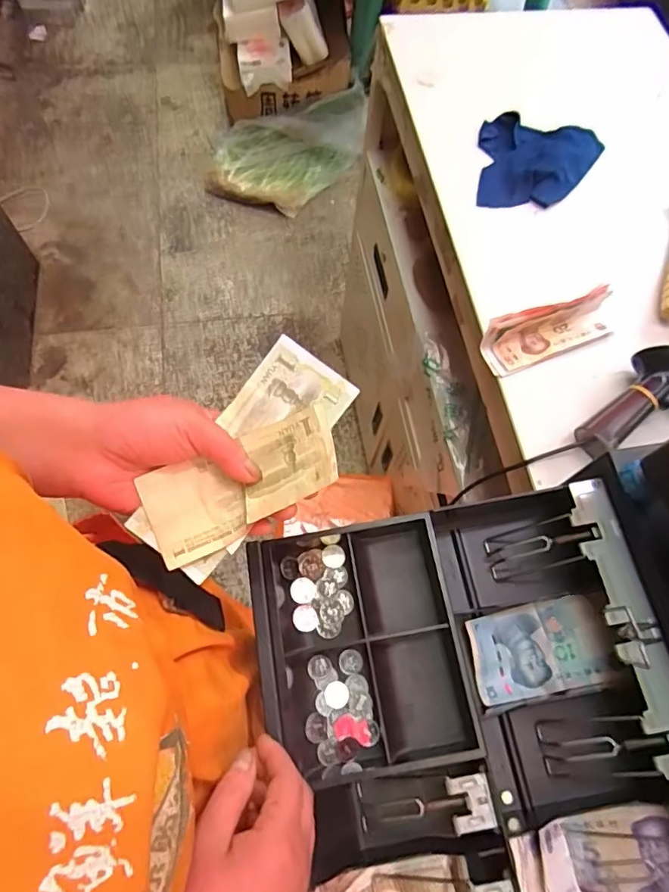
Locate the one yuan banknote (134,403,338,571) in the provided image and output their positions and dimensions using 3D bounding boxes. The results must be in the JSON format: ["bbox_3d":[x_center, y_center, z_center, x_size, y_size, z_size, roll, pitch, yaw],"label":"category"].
[{"bbox_3d":[-0.056,0.023,0.325,0.125,0.034,0.056,-29,71,-1],"label":"one yuan banknote"}]

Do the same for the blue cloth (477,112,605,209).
[{"bbox_3d":[0.266,-0.369,0.687,0.153,0.017,0.155,13,68,3],"label":"blue cloth"}]

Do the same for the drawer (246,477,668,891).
[{"bbox_3d":[0.112,0.237,0.387,0.305,0.076,0.386,-9,68,-6],"label":"drawer"}]

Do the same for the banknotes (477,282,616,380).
[{"bbox_3d":[0.240,-0.125,0.572,0.155,0.041,0.046,-18,70,-9],"label":"banknotes"}]

